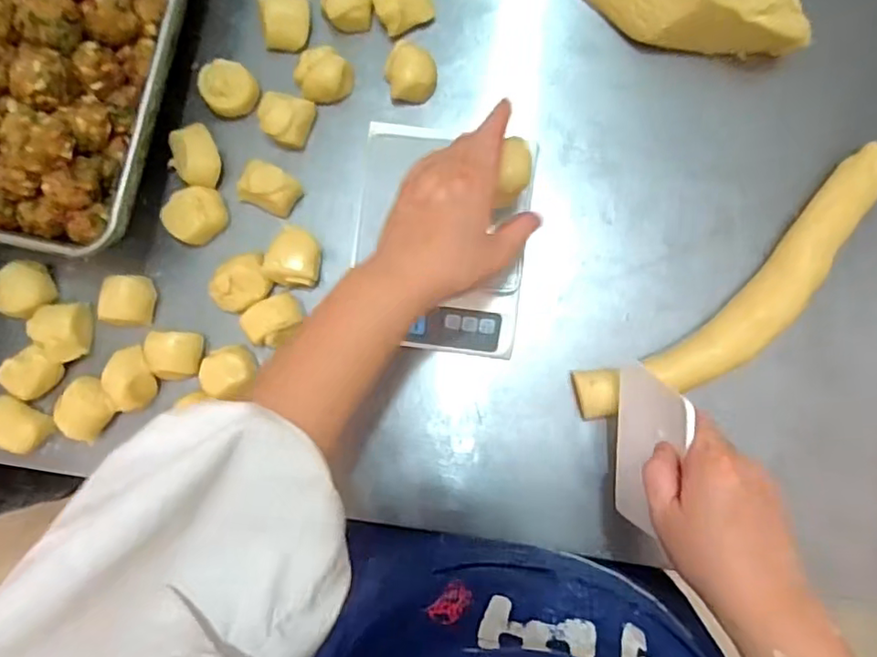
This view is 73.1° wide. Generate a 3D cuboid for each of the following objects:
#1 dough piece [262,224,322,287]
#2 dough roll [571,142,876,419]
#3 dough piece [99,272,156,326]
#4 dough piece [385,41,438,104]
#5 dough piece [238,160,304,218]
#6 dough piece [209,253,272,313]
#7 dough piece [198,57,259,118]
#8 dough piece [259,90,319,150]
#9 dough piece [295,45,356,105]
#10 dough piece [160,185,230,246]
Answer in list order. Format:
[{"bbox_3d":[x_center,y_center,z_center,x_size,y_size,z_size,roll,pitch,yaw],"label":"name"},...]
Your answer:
[{"bbox_3d":[-0.127,-0.061,0.514,0.043,0.029,0.050,0,87,2],"label":"dough piece"},{"bbox_3d":[0.262,-0.027,0.499,0.332,0.040,0.073,-38,86,0],"label":"dough roll"},{"bbox_3d":[-0.273,-0.025,0.517,0.040,0.027,0.044,3,87,2],"label":"dough piece"},{"bbox_3d":[-0.024,-0.225,0.521,0.042,0.035,0.046,-1,87,2],"label":"dough piece"},{"bbox_3d":[-0.148,-0.123,0.518,0.048,0.036,0.040,25,88,3],"label":"dough piece"},{"bbox_3d":[-0.171,-0.038,0.516,0.050,0.028,0.040,-22,86,1],"label":"dough piece"},{"bbox_3d":[-0.186,-0.214,0.529,0.045,0.026,0.050,-38,86,0],"label":"dough piece"},{"bbox_3d":[-0.135,-0.183,0.521,0.042,0.035,0.043,11,88,3],"label":"dough piece"},{"bbox_3d":[-0.103,-0.223,0.526,0.046,0.024,0.044,0,87,2],"label":"dough piece"},{"bbox_3d":[-0.213,-0.101,0.523,0.043,0.028,0.050,43,89,4],"label":"dough piece"}]

